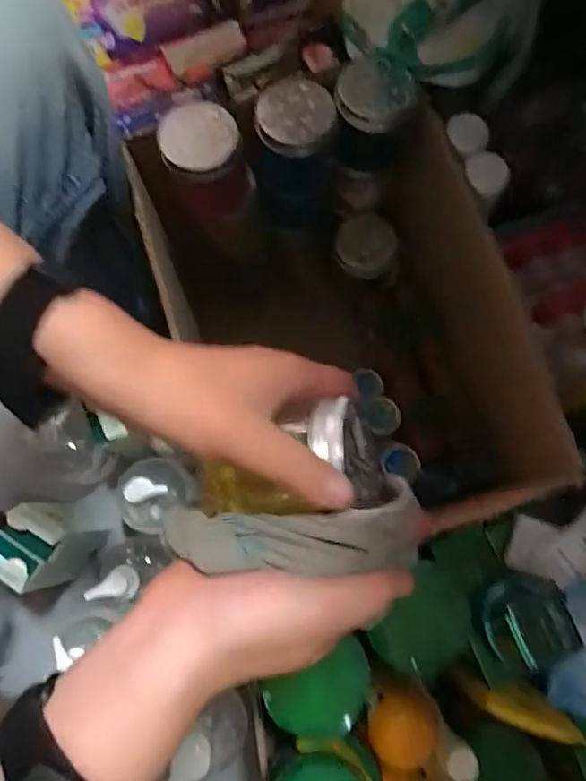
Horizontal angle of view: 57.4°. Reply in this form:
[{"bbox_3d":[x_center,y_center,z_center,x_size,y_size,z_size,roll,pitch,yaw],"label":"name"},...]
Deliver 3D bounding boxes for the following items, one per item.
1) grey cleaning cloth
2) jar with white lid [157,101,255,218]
[{"bbox_3d":[0.001,0.064,0.243,0.114,0.034,0.037,-2,77,-1],"label":"grey cleaning cloth"},{"bbox_3d":[-0.076,-0.205,0.495,0.071,0.110,0.063,-11,77,-2],"label":"jar with white lid"}]

